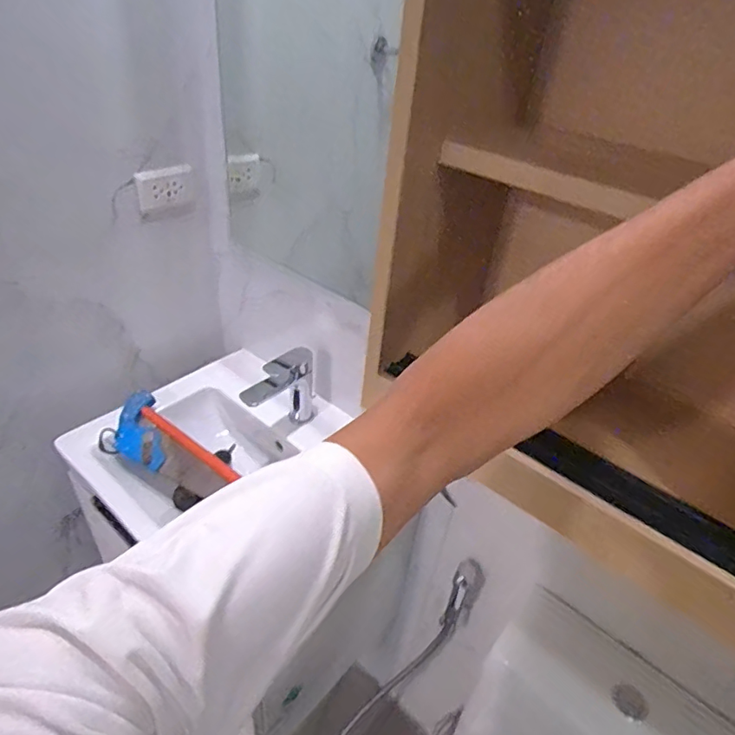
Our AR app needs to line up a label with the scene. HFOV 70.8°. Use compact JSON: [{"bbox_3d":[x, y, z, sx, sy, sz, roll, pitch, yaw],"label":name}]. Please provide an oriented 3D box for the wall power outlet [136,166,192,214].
[{"bbox_3d":[-0.386,-0.344,0.994,0.028,0.076,0.111,28,42,28],"label":"wall power outlet"}]

